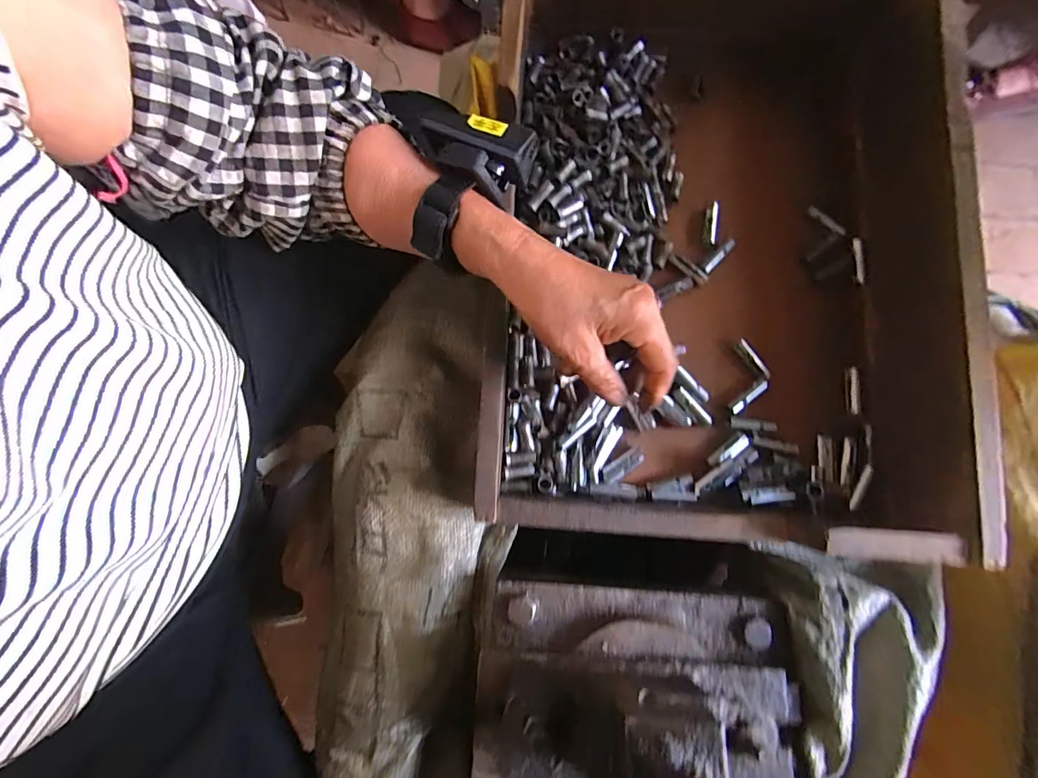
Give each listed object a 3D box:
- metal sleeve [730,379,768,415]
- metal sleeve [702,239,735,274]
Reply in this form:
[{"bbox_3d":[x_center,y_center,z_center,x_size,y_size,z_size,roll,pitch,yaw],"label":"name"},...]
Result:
[{"bbox_3d":[0.188,0.006,0.370,0.036,0.010,0.010,-41,79,-10],"label":"metal sleeve"},{"bbox_3d":[0.171,-0.114,0.389,0.036,0.006,0.009,-45,79,4],"label":"metal sleeve"}]

